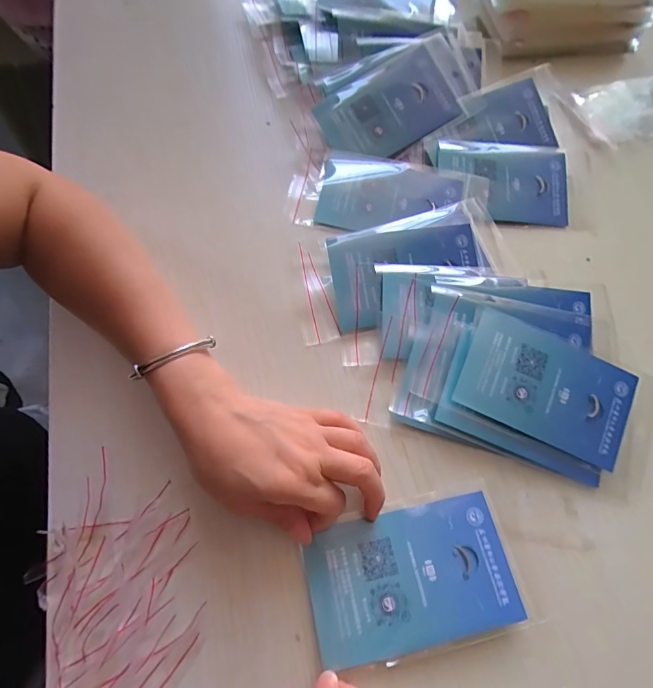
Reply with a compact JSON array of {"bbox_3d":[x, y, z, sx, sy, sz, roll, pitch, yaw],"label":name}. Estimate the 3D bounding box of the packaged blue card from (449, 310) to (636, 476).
[{"bbox_3d":[0.173,0.033,0.306,0.133,0.006,0.083,24,78,0],"label":"packaged blue card"}]

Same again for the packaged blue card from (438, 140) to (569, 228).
[{"bbox_3d":[0.181,-0.163,0.397,0.133,0.005,0.086,1,82,-5],"label":"packaged blue card"}]

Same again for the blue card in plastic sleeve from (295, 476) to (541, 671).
[{"bbox_3d":[0.061,0.156,0.266,0.145,0.010,0.087,-12,63,-8],"label":"blue card in plastic sleeve"}]

